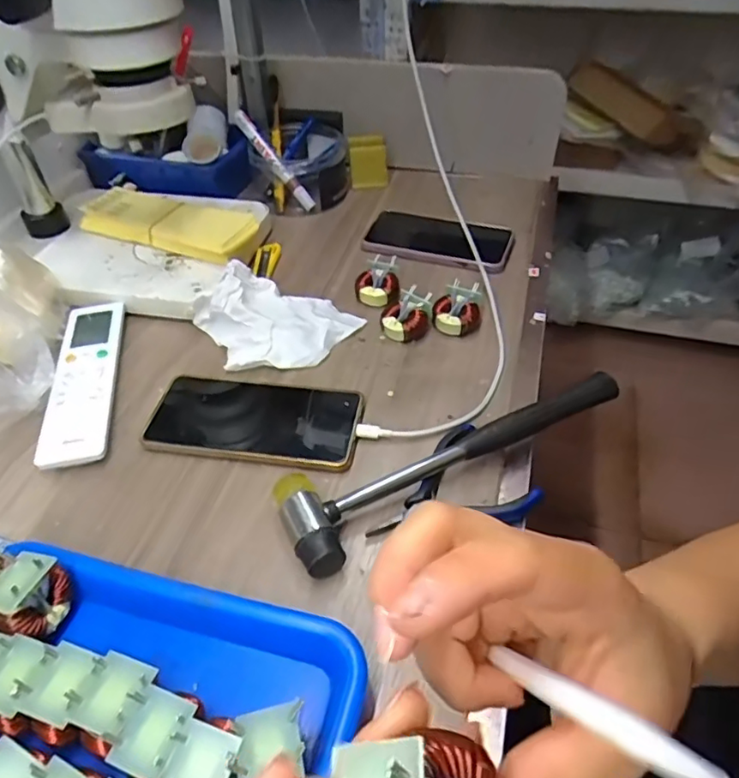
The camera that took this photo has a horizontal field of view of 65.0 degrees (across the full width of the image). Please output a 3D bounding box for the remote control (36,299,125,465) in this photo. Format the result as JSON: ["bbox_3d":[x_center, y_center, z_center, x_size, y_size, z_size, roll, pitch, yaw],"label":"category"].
[{"bbox_3d":[-0.241,-0.010,0.493,0.051,0.021,0.192,-9,45,-8],"label":"remote control"}]

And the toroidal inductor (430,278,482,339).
[{"bbox_3d":[0.082,-0.074,0.542,0.043,0.032,0.045,14,47,16],"label":"toroidal inductor"}]

